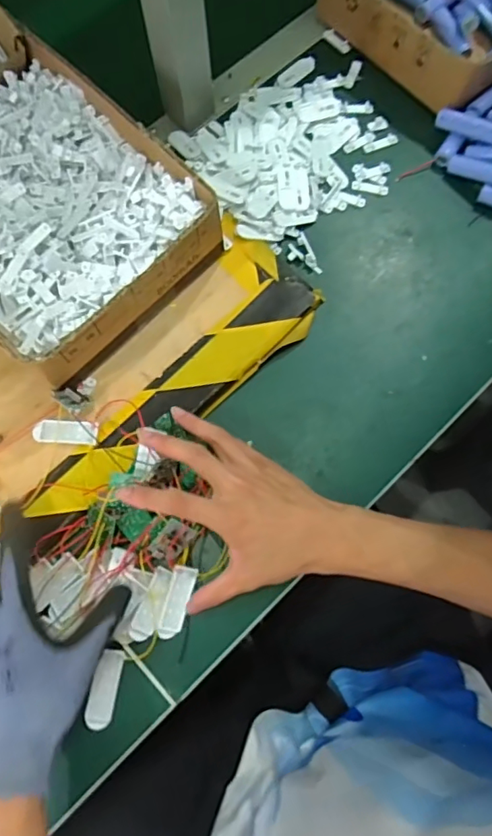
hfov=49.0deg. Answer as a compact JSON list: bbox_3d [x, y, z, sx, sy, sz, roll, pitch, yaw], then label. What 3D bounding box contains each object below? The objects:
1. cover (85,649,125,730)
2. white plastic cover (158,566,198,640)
[{"bbox_3d":[-0.112,0.215,0.429,0.019,0.007,0.058,10,74,3],"label":"cover"},{"bbox_3d":[-0.056,0.151,0.441,0.019,0.013,0.057,16,75,5],"label":"white plastic cover"}]

